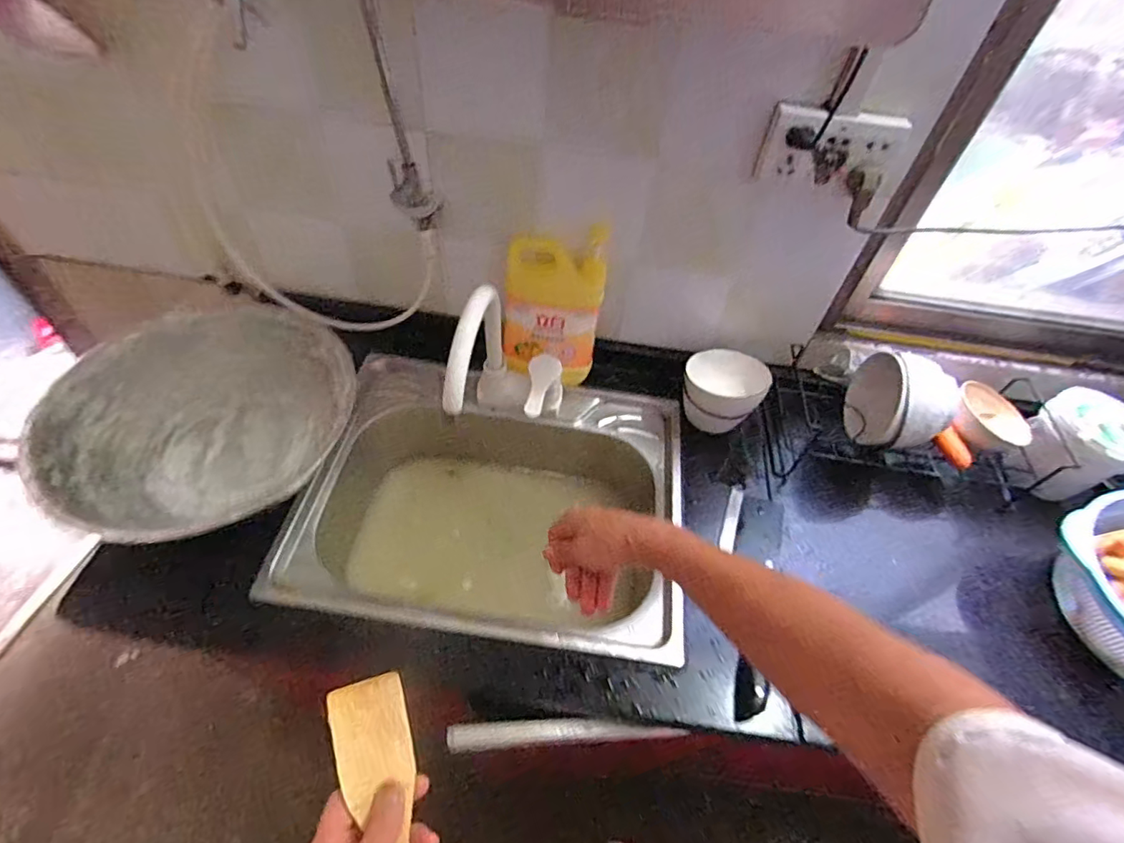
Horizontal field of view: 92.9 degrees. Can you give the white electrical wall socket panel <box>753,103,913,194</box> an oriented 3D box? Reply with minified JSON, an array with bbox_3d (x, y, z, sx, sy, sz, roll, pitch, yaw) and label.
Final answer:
[{"bbox_3d":[0.304,-0.306,0.606,0.142,0.080,0.029,11,50,4],"label":"white electrical wall socket panel"}]

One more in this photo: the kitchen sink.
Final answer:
[{"bbox_3d":[-0.095,0.145,0.824,0.523,0.190,0.409,9,50,2],"label":"kitchen sink"}]

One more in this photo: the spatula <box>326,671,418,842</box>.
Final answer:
[{"bbox_3d":[-0.114,0.301,0.369,0.052,0.013,0.233,-15,62,-18],"label":"spatula"}]

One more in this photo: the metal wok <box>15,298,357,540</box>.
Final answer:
[{"bbox_3d":[-0.483,-0.020,0.750,0.357,0.108,0.301,-21,56,-21],"label":"metal wok"}]

